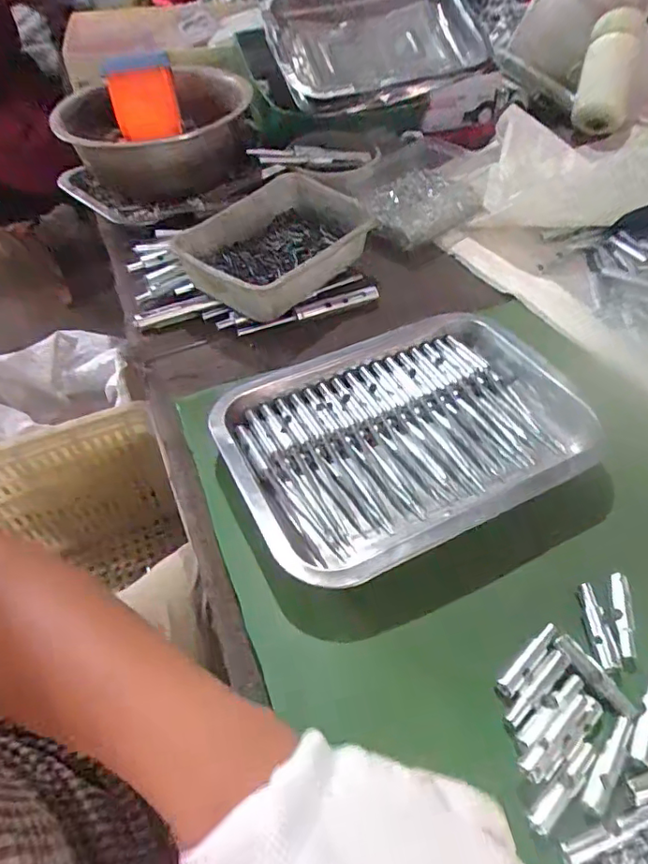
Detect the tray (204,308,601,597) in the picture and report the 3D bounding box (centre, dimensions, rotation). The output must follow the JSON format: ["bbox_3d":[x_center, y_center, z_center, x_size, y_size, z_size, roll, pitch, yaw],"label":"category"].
[{"bbox_3d":[0.062,-0.002,0.417,0.266,0.041,0.187,-23,54,-16],"label":"tray"}]

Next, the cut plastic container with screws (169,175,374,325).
[{"bbox_3d":[-0.042,-0.188,0.571,0.144,0.063,0.203,32,59,25],"label":"cut plastic container with screws"}]

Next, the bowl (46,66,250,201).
[{"bbox_3d":[-0.194,-0.365,0.679,0.230,0.087,0.249,-1,51,1],"label":"bowl"}]

